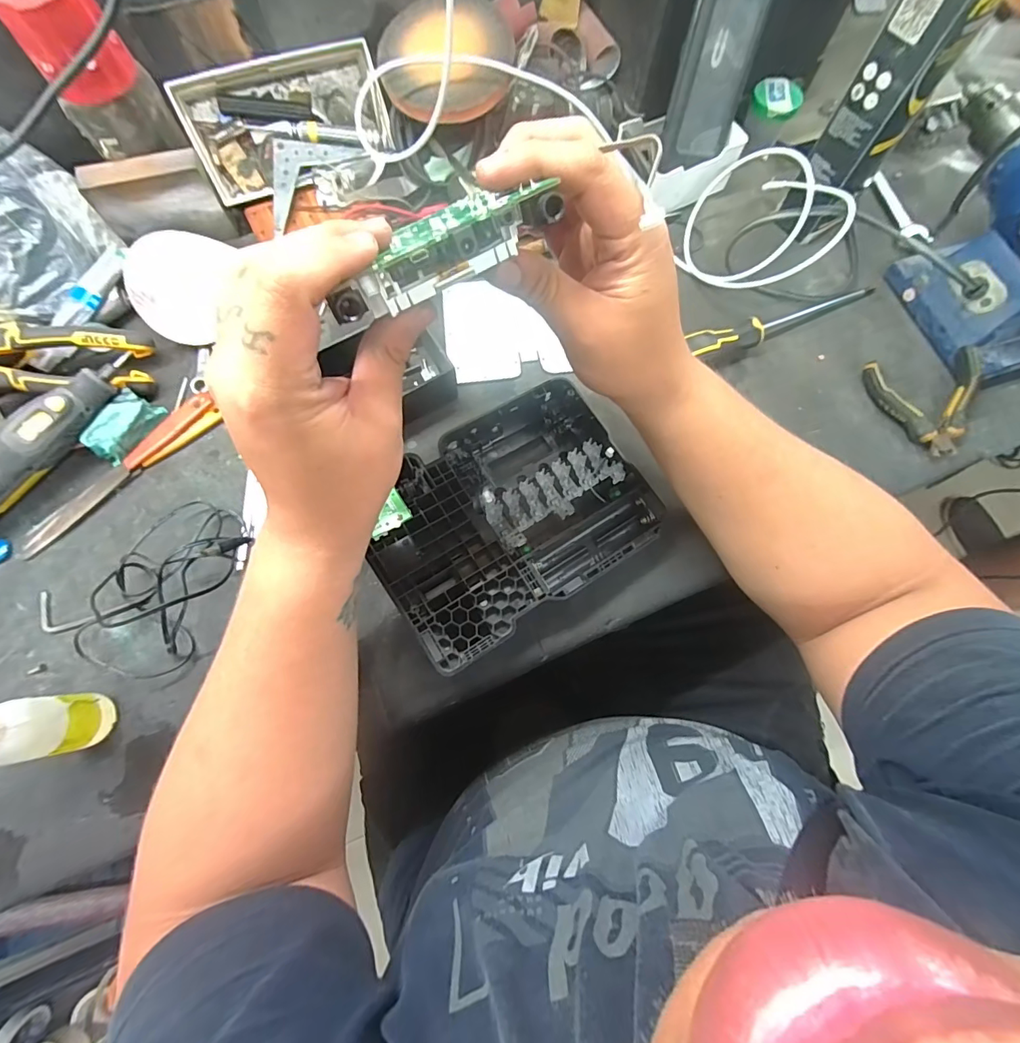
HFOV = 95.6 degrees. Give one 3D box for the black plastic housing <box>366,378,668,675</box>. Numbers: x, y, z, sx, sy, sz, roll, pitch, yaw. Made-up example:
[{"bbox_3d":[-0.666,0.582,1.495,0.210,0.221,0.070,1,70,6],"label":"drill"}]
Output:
[{"bbox_3d":[-0.001,-0.009,0.363,0.208,0.048,0.157,-32,77,-10],"label":"black plastic housing"}]

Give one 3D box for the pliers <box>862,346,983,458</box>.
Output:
[{"bbox_3d":[0.378,-0.108,0.410,0.082,0.031,0.095,-14,75,-5],"label":"pliers"}]

